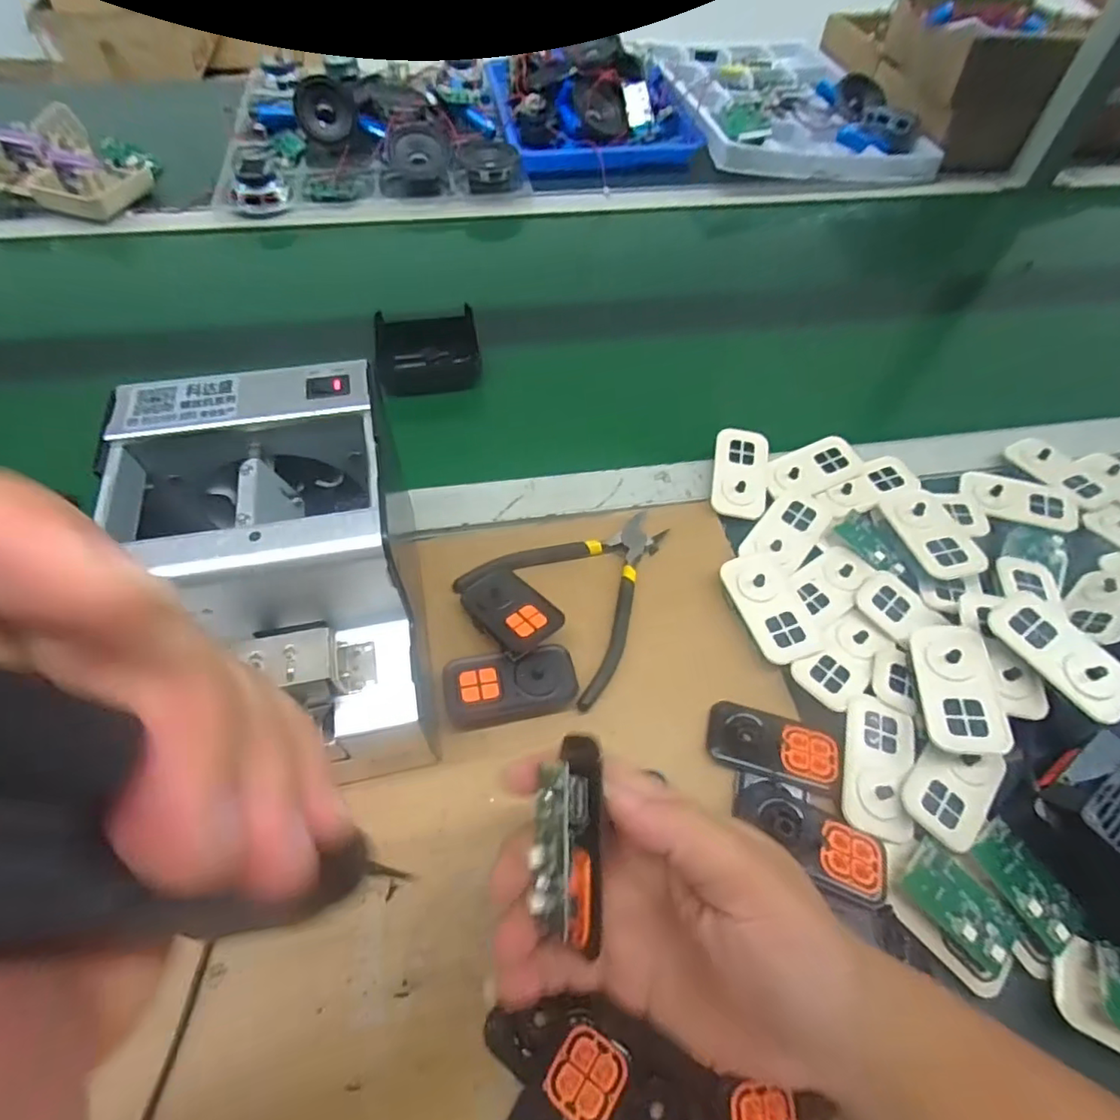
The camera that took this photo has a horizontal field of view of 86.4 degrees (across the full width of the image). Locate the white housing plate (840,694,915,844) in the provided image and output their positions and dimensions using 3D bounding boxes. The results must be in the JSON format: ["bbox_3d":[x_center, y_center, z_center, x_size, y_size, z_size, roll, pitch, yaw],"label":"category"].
[{"bbox_3d":[0.178,0.114,0.333,0.037,0.008,0.075,13,58,11],"label":"white housing plate"}]

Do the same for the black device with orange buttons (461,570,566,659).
[{"bbox_3d":[-0.032,0.031,0.375,0.040,0.017,0.073,-26,46,-26],"label":"black device with orange buttons"}]

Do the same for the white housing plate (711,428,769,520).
[{"bbox_3d":[0.136,-0.066,0.448,0.040,0.012,0.074,8,57,7],"label":"white housing plate"}]

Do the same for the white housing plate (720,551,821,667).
[{"bbox_3d":[0.135,0.029,0.383,0.042,0.008,0.077,-16,57,-8],"label":"white housing plate"}]

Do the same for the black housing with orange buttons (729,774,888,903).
[{"bbox_3d":[0.130,0.141,0.308,0.079,0.017,0.038,25,61,18],"label":"black housing with orange buttons"}]

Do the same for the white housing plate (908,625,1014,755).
[{"bbox_3d":[0.226,0.072,0.338,0.040,0.008,0.072,-4,60,13],"label":"white housing plate"}]

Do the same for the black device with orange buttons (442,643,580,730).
[{"bbox_3d":[-0.028,0.074,0.351,0.075,0.017,0.040,-12,56,-6],"label":"black device with orange buttons"}]

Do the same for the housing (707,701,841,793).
[{"bbox_3d":[0.123,0.106,0.345,0.072,0.007,0.040,12,57,10],"label":"housing"}]

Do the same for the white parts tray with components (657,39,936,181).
[{"bbox_3d":[0.307,-0.656,0.850,0.311,0.054,0.421,-5,57,-6],"label":"white parts tray with components"}]

